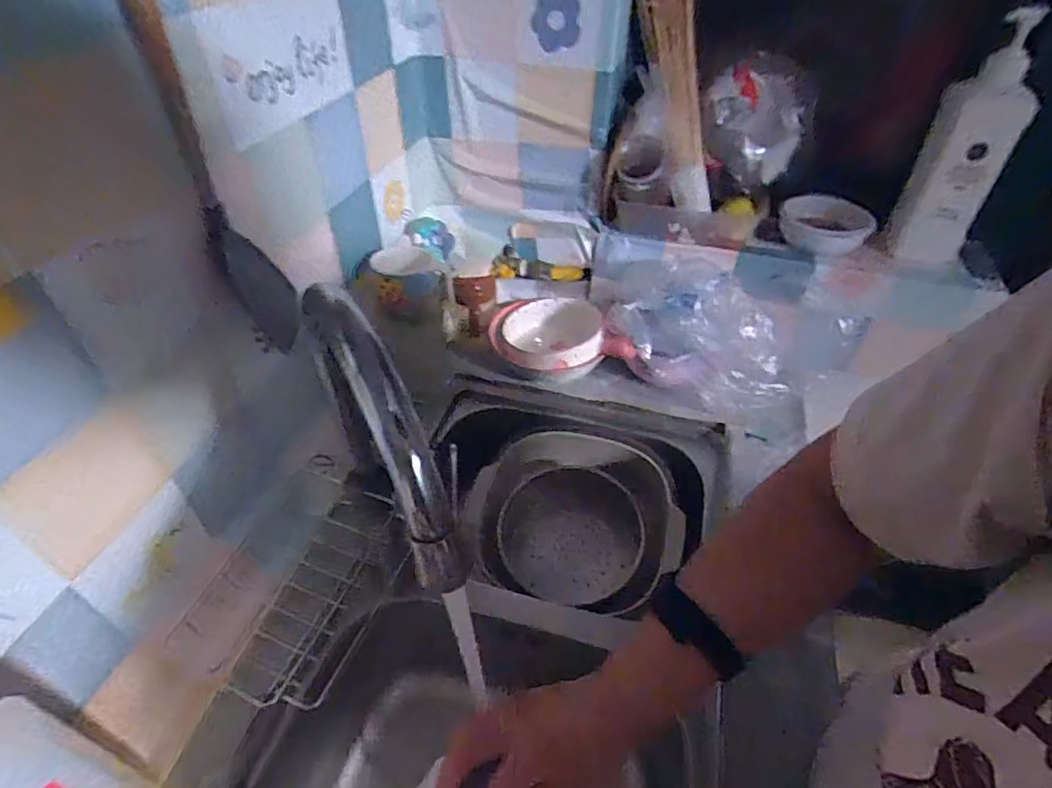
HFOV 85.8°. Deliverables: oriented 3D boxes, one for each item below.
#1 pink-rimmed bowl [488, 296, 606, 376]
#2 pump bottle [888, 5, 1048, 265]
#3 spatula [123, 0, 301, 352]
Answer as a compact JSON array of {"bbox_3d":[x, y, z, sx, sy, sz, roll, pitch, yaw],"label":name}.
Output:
[{"bbox_3d":[0.030,-0.081,0.862,0.165,0.076,0.155,1,43,-1],"label":"pink-rimmed bowl"},{"bbox_3d":[0.558,-0.312,0.718,0.096,0.278,0.079,28,49,26],"label":"pump bottle"},{"bbox_3d":[-0.248,-0.199,0.440,0.031,0.394,0.065,-1,43,-3],"label":"spatula"}]

